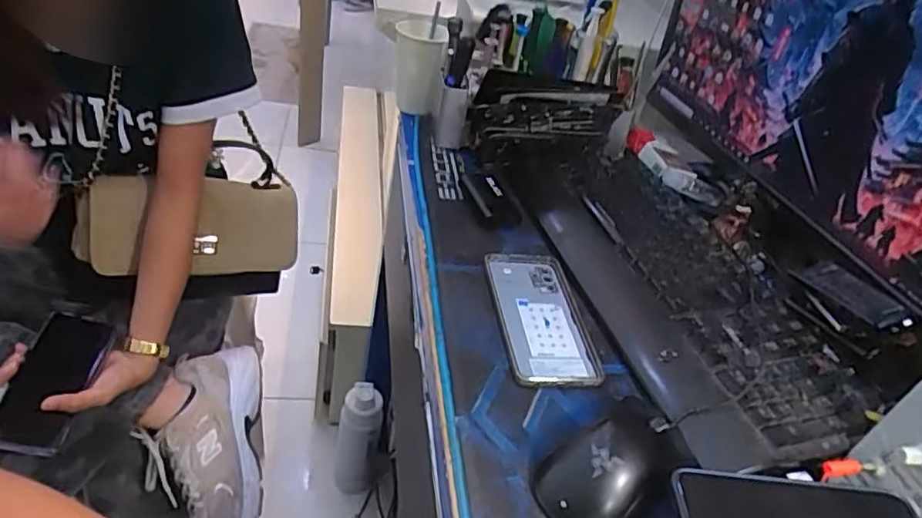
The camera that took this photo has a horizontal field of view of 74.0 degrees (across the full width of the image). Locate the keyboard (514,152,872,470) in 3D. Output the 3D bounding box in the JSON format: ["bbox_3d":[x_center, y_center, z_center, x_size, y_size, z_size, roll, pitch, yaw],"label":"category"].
[{"bbox_3d":[0.201,0.006,0.613,0.180,0.020,0.443,-4,39,-11],"label":"keyboard"}]

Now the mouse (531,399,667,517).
[{"bbox_3d":[0.105,0.143,0.421,0.109,0.032,0.069,-18,47,-36],"label":"mouse"}]

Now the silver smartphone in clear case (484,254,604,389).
[{"bbox_3d":[0.073,0.051,0.558,0.081,0.014,0.169,5,37,-12],"label":"silver smartphone in clear case"}]

